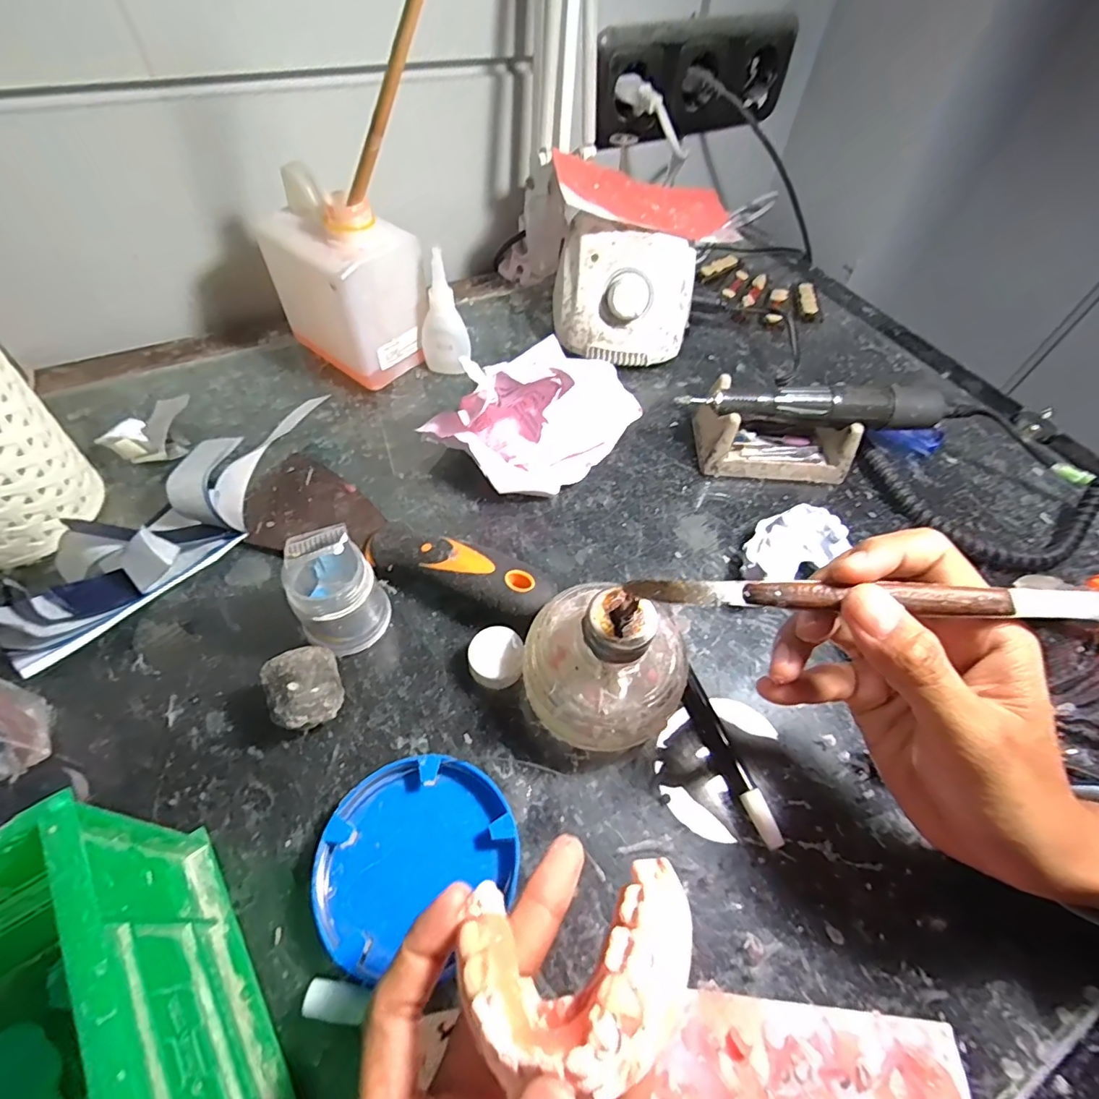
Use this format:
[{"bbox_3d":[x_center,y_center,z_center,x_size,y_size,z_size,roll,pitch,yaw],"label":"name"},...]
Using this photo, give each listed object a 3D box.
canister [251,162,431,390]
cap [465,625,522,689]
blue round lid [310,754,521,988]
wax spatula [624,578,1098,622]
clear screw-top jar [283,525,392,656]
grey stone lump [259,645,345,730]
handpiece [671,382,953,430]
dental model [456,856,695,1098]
[{"bbox_3d":[-0.140,-0.185,0.370,0.080,0.117,0.075,40,62,22],"label":"canister"},{"bbox_3d":[-0.027,0.058,0.270,0.027,0.017,0.031,-11,57,-11],"label":"cap"},{"bbox_3d":[-0.055,0.129,0.219,0.075,0.016,0.079,2,55,-3],"label":"blue round lid"},{"bbox_3d":[0.114,0.016,0.178,0.169,0.006,0.009,2,55,9],"label":"wax spatula"},{"bbox_3d":[-0.105,0.017,0.258,0.039,0.072,0.041,2,55,-3],"label":"clear screw-top jar"},{"bbox_3d":[-0.112,0.067,0.246,0.031,0.033,0.031,-24,60,-19],"label":"grey stone lump"},{"bbox_3d":[0.173,-0.093,0.342,0.165,0.030,0.020,2,55,-3],"label":"handpiece"},{"bbox_3d":[0.006,0.118,0.141,0.067,0.024,0.046,-14,21,14],"label":"dental model"}]

